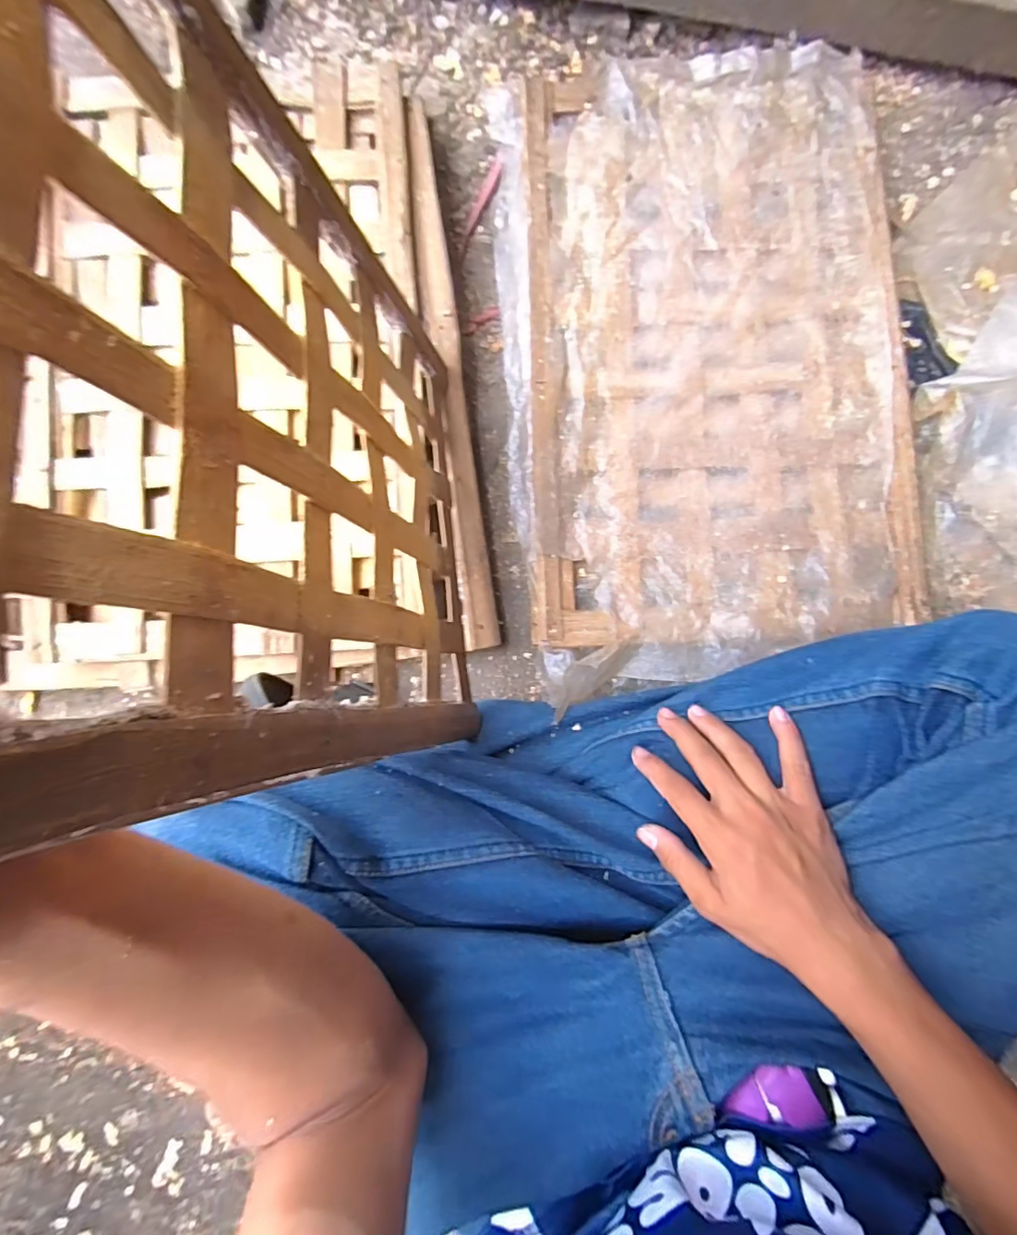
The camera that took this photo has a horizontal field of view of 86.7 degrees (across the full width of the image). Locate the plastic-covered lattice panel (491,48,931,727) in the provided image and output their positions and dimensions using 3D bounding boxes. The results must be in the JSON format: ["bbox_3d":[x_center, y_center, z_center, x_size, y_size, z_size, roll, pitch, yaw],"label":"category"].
[{"bbox_3d":[0.180,-0.240,0.510,0.352,0.049,0.582,-2,85,-3],"label":"plastic-covered lattice panel"}]

